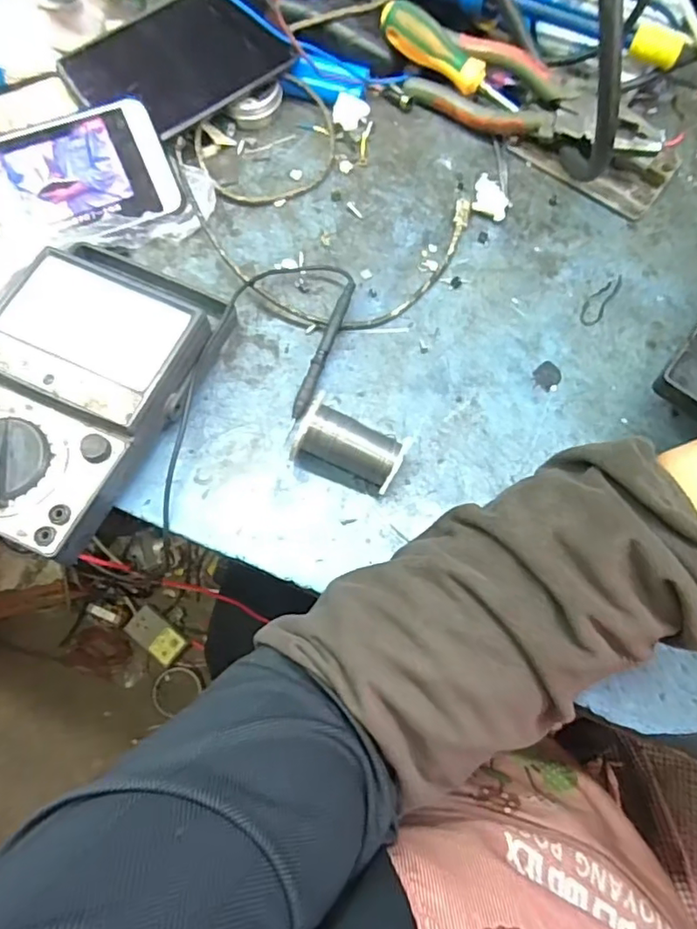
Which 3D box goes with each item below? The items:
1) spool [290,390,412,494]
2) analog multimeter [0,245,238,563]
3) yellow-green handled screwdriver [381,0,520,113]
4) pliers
[{"bbox_3d":[0.003,-0.014,0.352,0.062,0.036,0.042,25,72,7],"label":"spool"},{"bbox_3d":[-0.162,-0.048,0.352,0.114,0.050,0.188,22,71,6],"label":"analog multimeter"},{"bbox_3d":[0.077,-0.308,0.444,0.120,0.021,0.029,35,73,-3],"label":"yellow-green handled screwdriver"},{"bbox_3d":[0.137,-0.267,0.439,0.187,0.041,0.044,32,73,9],"label":"pliers"}]

